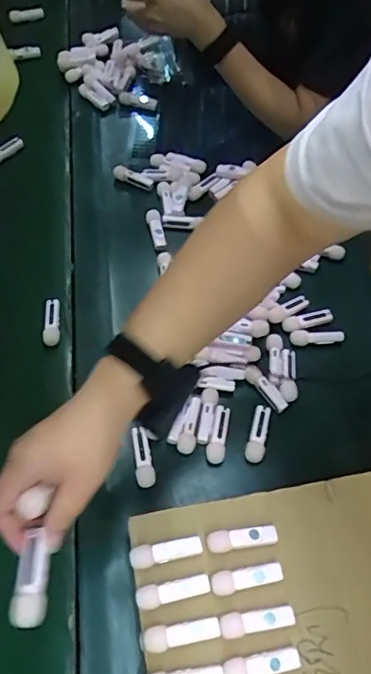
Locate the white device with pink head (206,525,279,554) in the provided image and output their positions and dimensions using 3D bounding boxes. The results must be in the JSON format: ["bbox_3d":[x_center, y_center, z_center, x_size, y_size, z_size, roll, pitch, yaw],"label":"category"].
[{"bbox_3d":[0.053,0.189,0.479,0.066,0.013,0.019,-6,60,-2],"label":"white device with pink head"}]

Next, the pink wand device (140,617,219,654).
[{"bbox_3d":[-0.005,0.256,0.441,0.067,0.010,0.019,-10,61,-4],"label":"pink wand device"}]

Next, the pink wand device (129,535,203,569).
[{"bbox_3d":[-0.018,0.199,0.474,0.066,0.015,0.018,-14,61,-6],"label":"pink wand device"}]

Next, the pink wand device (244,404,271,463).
[{"bbox_3d":[0.083,0.109,0.581,0.022,0.011,0.066,14,62,9],"label":"pink wand device"}]

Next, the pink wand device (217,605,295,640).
[{"bbox_3d":[0.063,0.248,0.447,0.065,0.011,0.018,-9,61,-4],"label":"pink wand device"}]

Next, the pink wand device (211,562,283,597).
[{"bbox_3d":[0.056,0.218,0.464,0.065,0.010,0.018,-13,61,-6],"label":"pink wand device"}]

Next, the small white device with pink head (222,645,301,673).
[{"bbox_3d":[0.064,0.278,0.433,0.065,0.013,0.018,-10,61,-4],"label":"small white device with pink head"}]

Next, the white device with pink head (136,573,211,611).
[{"bbox_3d":[-0.011,0.227,0.457,0.065,0.012,0.018,-12,61,-5],"label":"white device with pink head"}]

